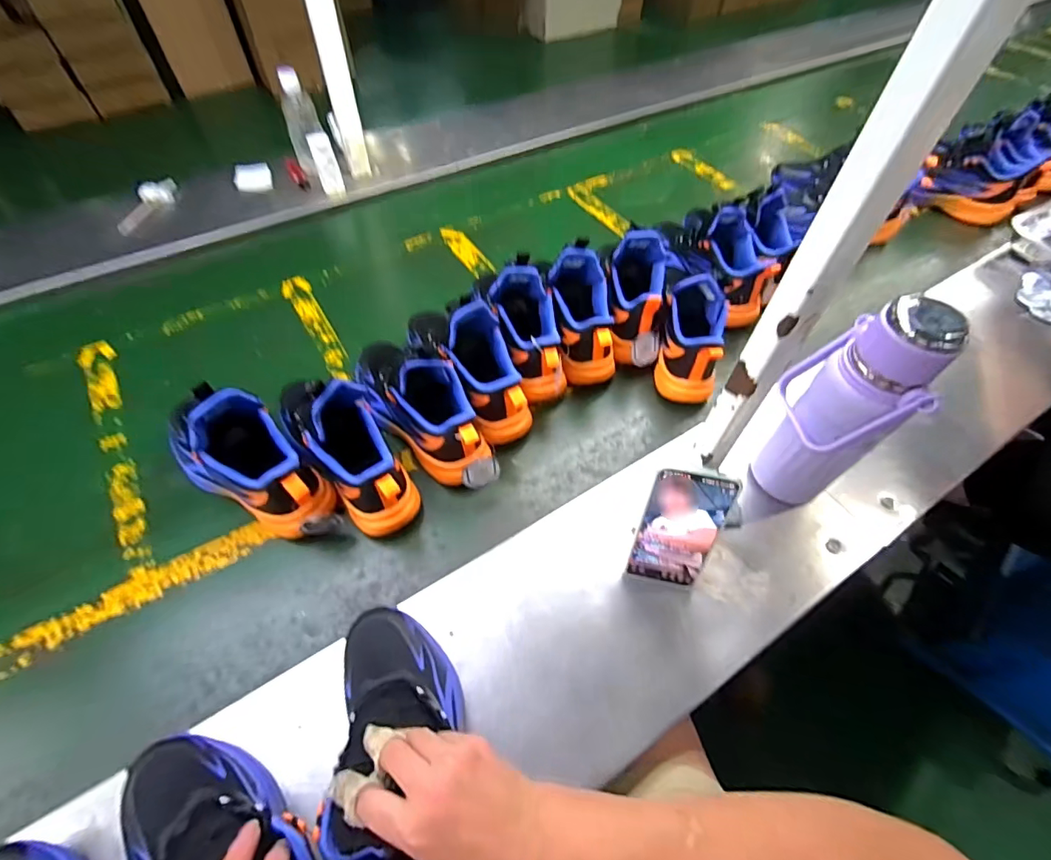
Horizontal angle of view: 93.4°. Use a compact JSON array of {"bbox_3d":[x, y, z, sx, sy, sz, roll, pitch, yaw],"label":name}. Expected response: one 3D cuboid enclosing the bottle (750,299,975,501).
[{"bbox_3d":[0.313,-0.010,0.514,0.102,0.262,0.091,36,62,23],"label":"bottle"}]

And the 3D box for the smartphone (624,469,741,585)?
[{"bbox_3d":[0.152,0.103,0.490,0.077,0.165,0.010,11,37,7],"label":"smartphone"}]

